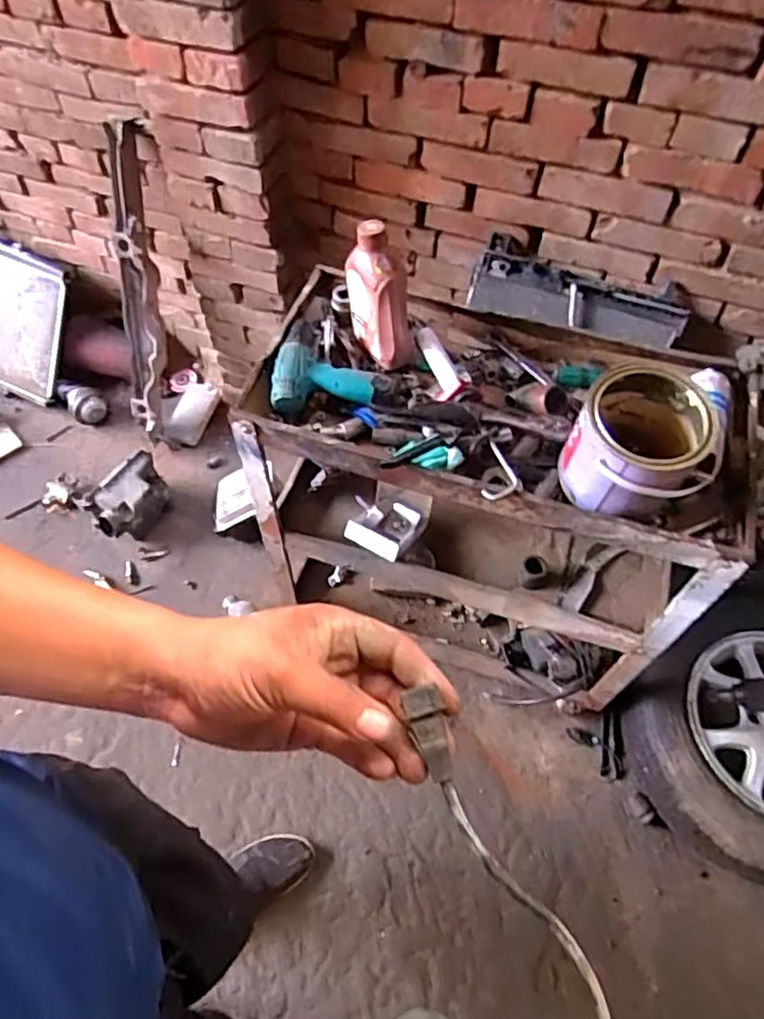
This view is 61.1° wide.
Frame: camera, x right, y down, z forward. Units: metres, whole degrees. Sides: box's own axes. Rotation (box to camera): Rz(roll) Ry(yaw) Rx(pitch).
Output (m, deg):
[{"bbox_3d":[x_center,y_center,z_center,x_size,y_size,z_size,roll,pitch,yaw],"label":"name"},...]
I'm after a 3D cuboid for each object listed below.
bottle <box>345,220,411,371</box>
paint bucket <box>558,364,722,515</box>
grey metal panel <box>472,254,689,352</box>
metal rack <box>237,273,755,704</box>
[{"bbox_3d":[0.001,-0.331,1.015,0.069,0.219,0.116,-28,62,-18],"label":"bottle"},{"bbox_3d":[0.343,-0.081,0.866,0.170,0.150,0.163,1,57,-1],"label":"paint bucket"},{"bbox_3d":[0.412,-0.445,1.381,0.443,0.101,0.064,17,58,10],"label":"grey metal panel"},{"bbox_3d":[0.185,-0.008,1.236,0.768,0.796,0.360,16,58,9],"label":"metal rack"}]

